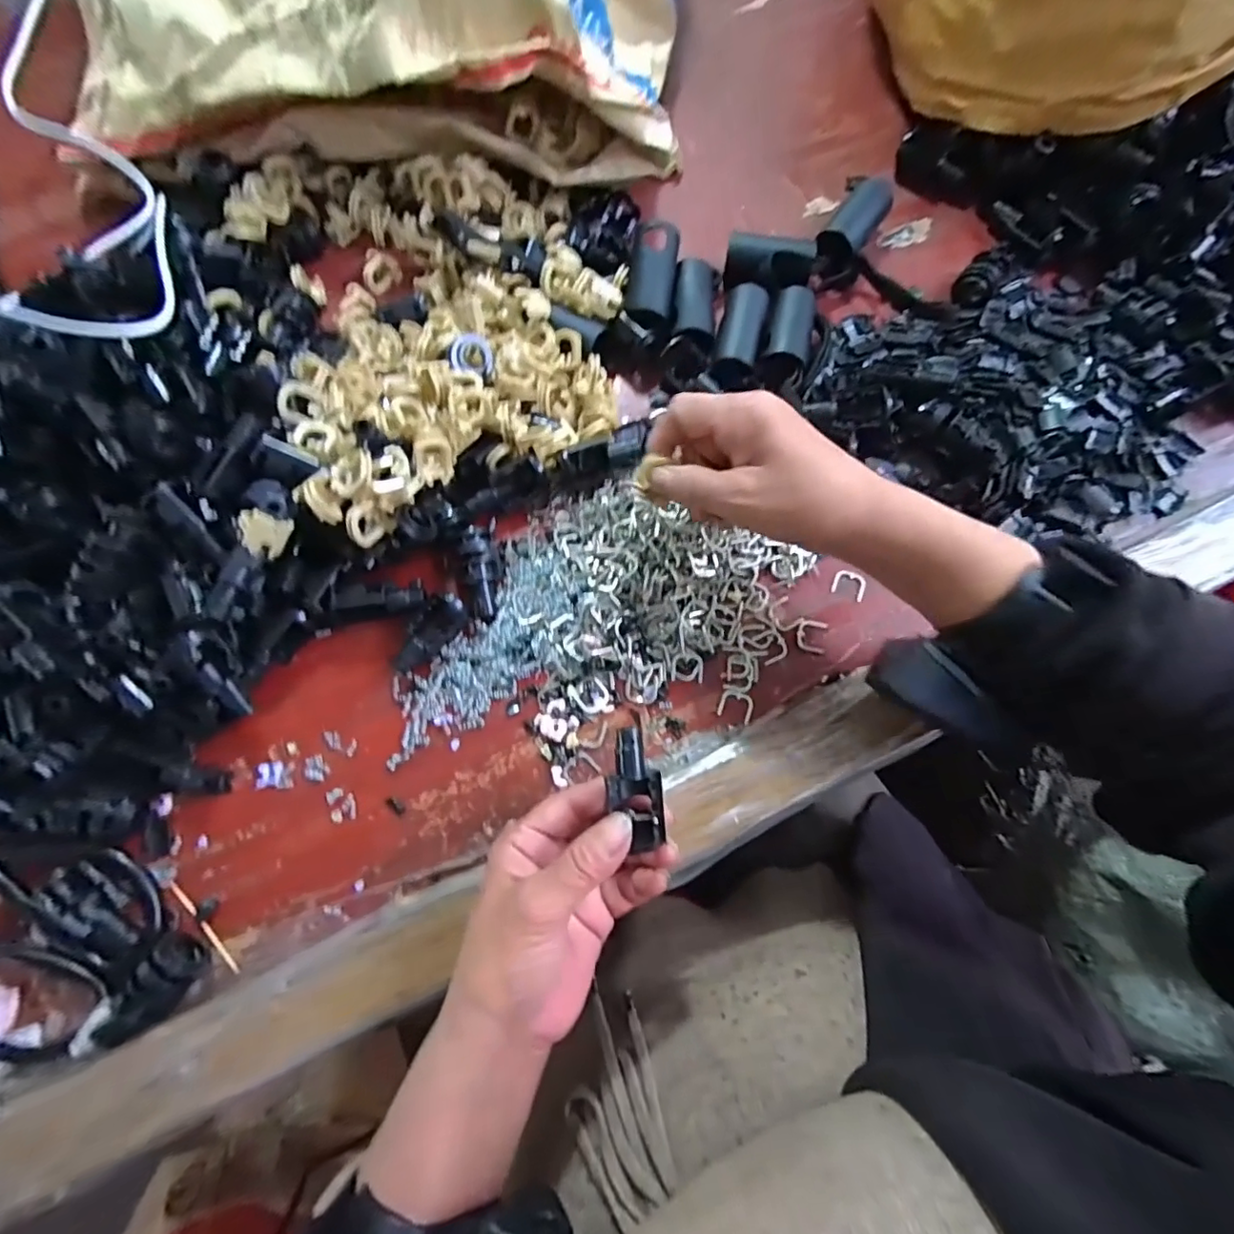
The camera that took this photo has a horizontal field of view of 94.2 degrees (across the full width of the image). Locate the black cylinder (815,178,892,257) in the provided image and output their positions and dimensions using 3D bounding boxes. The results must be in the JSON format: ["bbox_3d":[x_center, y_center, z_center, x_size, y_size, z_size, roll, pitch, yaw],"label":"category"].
[{"bbox_3d":[0.167,-0.276,0.412,0.028,0.028,0.072,35,78,11],"label":"black cylinder"}]

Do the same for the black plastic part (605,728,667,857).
[{"bbox_3d":[0.008,0.076,0.255,0.022,0.015,0.052,-13,89,-3],"label":"black plastic part"}]

